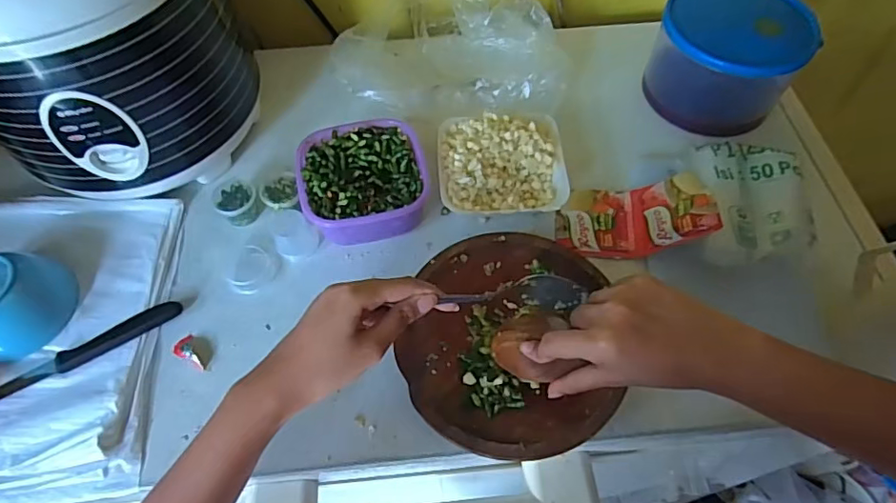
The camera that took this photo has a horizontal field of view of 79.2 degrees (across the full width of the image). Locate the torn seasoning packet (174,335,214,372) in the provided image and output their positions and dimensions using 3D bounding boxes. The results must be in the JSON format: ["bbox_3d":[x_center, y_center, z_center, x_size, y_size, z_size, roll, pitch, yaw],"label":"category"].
[{"bbox_3d":[-0.220,0.087,0.474,0.038,0.005,0.022,21,61,16],"label":"torn seasoning packet"}]

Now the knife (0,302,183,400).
[{"bbox_3d":[-0.326,0.092,0.469,0.189,0.011,0.022,-30,61,-15],"label":"knife"}]

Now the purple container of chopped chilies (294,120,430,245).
[{"bbox_3d":[-0.080,-0.064,0.529,0.114,0.059,0.113,-12,58,-4],"label":"purple container of chopped chilies"}]

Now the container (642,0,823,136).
[{"bbox_3d":[0.295,-0.207,0.580,0.140,0.105,0.112,34,66,22],"label":"container"}]

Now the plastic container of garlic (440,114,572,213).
[{"bbox_3d":[0.053,-0.085,0.544,0.122,0.047,0.112,-4,58,1],"label":"plastic container of garlic"}]

